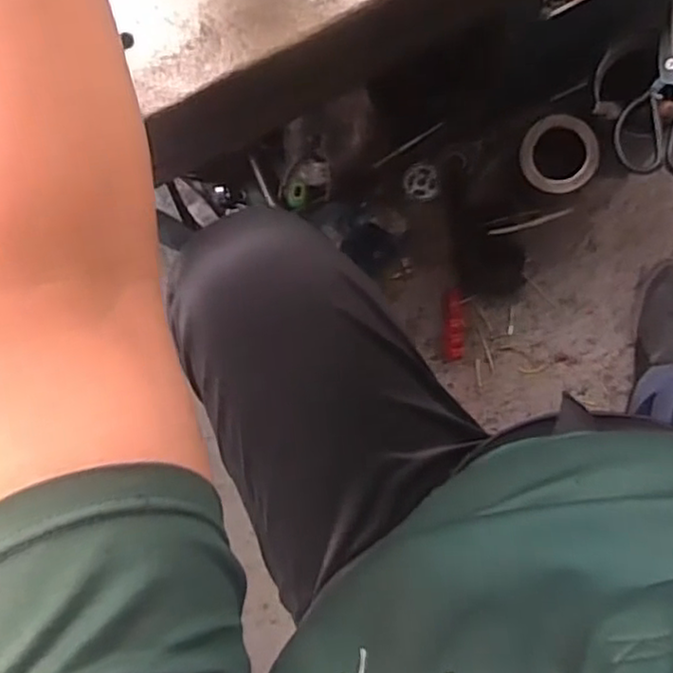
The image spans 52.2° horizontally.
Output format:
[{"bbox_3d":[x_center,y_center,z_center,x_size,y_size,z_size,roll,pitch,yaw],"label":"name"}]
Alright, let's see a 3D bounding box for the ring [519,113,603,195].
[{"bbox_3d":[0.258,-0.211,0.794,0.085,0.014,0.092,0,88,8],"label":"ring"}]

